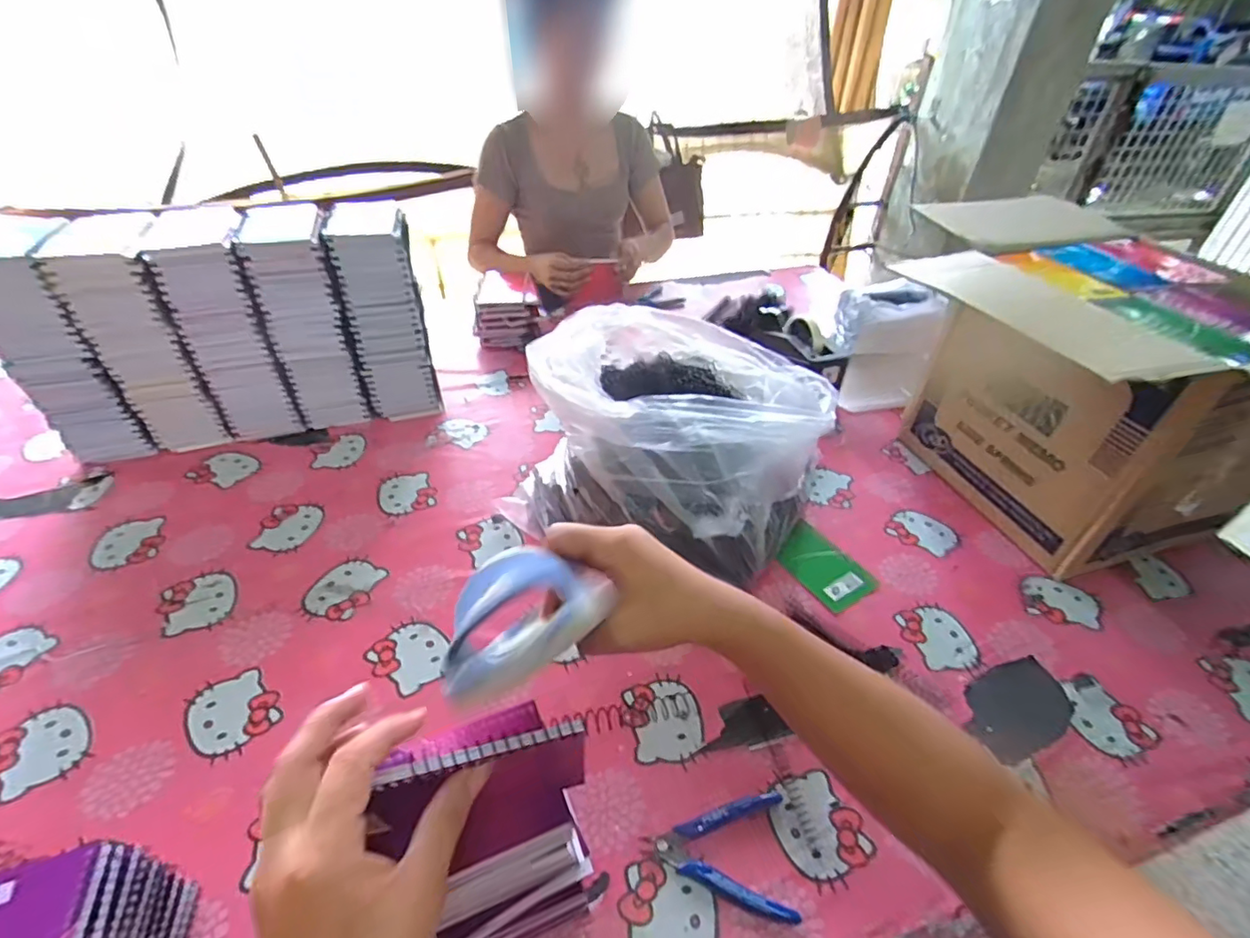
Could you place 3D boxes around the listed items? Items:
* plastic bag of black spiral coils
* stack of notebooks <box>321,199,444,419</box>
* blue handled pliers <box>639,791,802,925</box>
[{"bbox_3d":[0.055,-0.042,0.704,0.333,0.218,0.298,21,44,20],"label":"plastic bag of black spiral coils"},{"bbox_3d":[-0.357,-0.223,0.847,0.105,0.290,0.115,-10,42,-14],"label":"stack of notebooks"},{"bbox_3d":[0.075,0.303,0.456,0.114,0.009,0.088,5,41,4],"label":"blue handled pliers"}]

